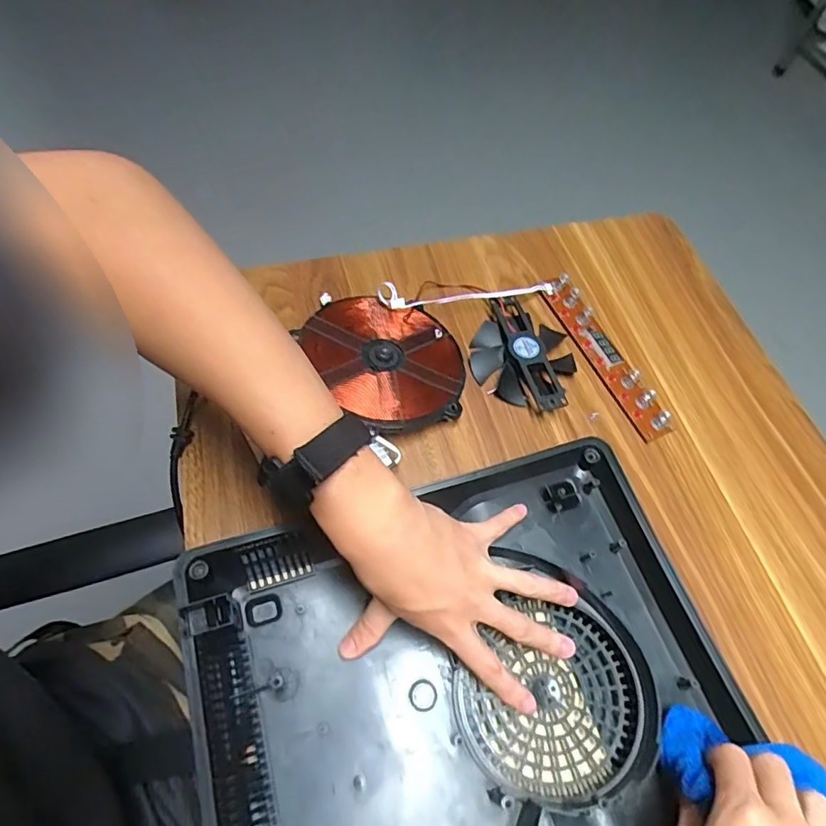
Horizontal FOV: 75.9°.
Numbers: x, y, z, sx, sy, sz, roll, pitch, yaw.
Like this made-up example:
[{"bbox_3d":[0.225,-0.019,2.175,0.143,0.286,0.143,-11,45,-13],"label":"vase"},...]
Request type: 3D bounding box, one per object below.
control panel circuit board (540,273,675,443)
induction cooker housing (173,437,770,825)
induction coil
[{"bbox_3d":[0.192,-0.062,0.539,0.037,0.018,0.198,-22,65,-14],"label":"control panel circuit board"},{"bbox_3d":[0.037,0.182,0.363,0.364,0.049,0.266,-16,64,-11],"label":"induction cooker housing"},{"bbox_3d":[-0.025,-0.051,0.504,0.138,0.016,0.151,6,54,-8],"label":"induction coil"}]

